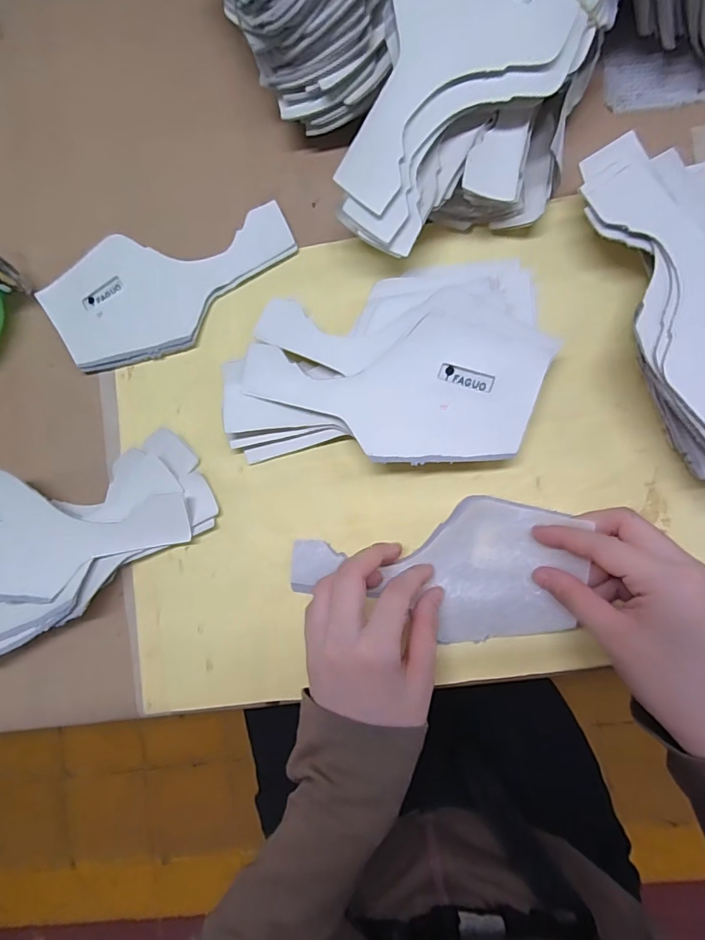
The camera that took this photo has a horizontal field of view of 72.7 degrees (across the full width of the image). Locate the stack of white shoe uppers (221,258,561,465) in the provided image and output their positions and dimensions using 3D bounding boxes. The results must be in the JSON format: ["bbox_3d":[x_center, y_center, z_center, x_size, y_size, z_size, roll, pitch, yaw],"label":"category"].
[{"bbox_3d":[0.017,-0.068,0.323,0.210,0.029,0.129,-4,85,6],"label":"stack of white shoe uppers"}]

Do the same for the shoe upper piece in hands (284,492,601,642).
[{"bbox_3d":[0.051,0.066,0.315,0.184,0.020,0.091,-1,86,6],"label":"shoe upper piece in hands"}]

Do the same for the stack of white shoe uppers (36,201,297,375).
[{"bbox_3d":[-0.137,-0.135,0.358,0.192,0.009,0.092,-13,85,5],"label":"stack of white shoe uppers"}]

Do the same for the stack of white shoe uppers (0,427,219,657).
[{"bbox_3d":[-0.212,0.046,0.342,0.217,0.030,0.120,-25,84,4],"label":"stack of white shoe uppers"}]

